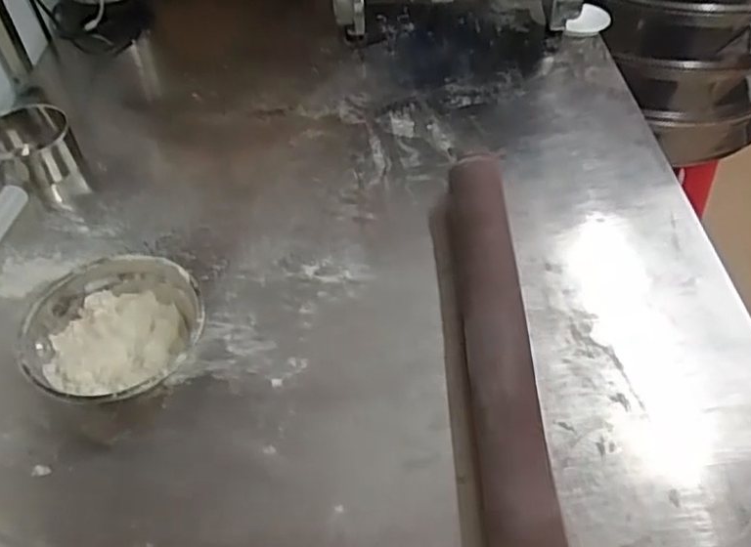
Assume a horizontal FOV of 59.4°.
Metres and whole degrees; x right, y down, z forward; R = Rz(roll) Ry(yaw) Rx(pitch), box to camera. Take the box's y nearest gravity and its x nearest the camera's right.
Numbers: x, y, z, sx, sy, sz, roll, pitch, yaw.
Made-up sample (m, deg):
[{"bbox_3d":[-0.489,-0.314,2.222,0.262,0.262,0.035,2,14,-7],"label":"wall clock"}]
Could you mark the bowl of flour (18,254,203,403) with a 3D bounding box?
[{"bbox_3d":[-0.219,0.055,0.566,0.140,0.057,0.138,-1,49,1],"label":"bowl of flour"}]

